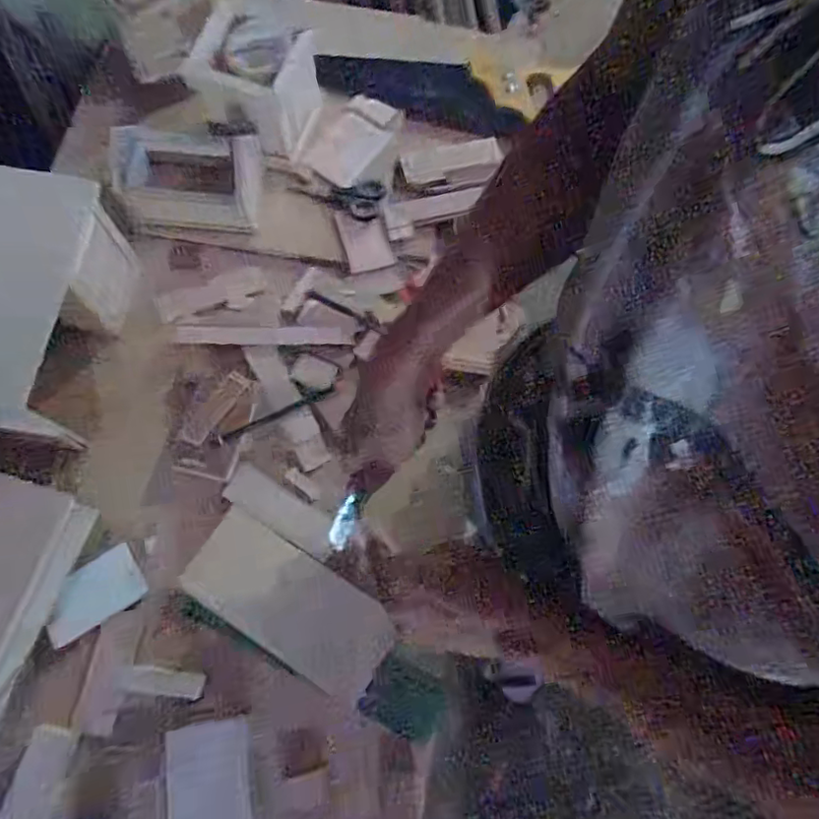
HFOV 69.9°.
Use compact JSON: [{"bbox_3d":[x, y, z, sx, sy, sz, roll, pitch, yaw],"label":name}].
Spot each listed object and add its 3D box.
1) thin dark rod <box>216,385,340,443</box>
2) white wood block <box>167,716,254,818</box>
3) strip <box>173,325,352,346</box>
[{"bbox_3d":[-0.130,0.004,0.581,0.122,0.004,0.010,-25,74,-10],"label":"thin dark rod"},{"bbox_3d":[-0.163,0.336,0.482,0.066,0.013,0.139,-9,72,-5],"label":"white wood block"},{"bbox_3d":[-0.152,-0.078,0.604,0.180,0.007,0.021,1,71,-2],"label":"strip"}]

